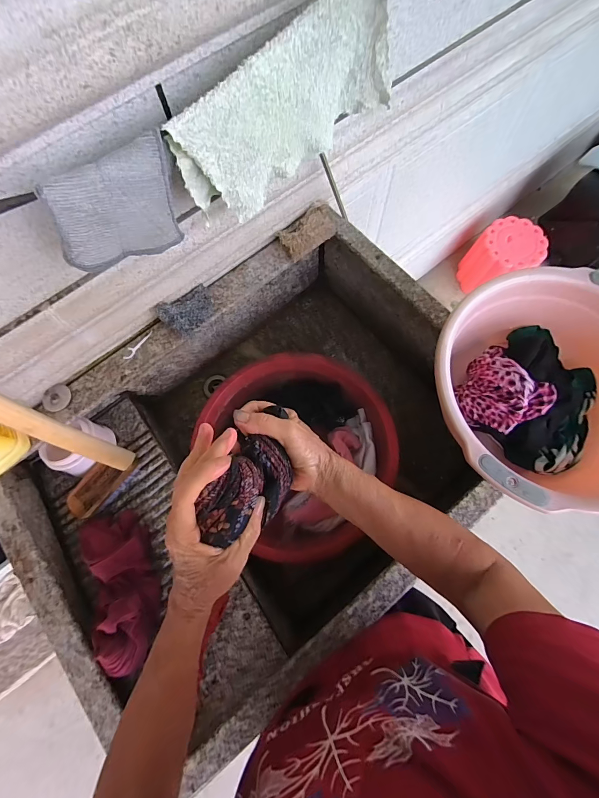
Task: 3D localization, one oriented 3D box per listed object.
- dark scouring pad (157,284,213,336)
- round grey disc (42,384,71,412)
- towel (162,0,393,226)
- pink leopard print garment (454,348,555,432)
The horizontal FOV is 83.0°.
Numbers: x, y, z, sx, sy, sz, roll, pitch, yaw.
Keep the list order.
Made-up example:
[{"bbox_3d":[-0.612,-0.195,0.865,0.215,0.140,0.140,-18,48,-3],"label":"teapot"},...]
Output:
[{"bbox_3d":[-0.193,-0.153,0.599,0.093,0.014,0.063,-35,110,-19],"label":"dark scouring pad"},{"bbox_3d":[-0.410,-0.001,0.572,0.042,0.011,0.045,-1,74,2],"label":"round grey disc"},{"bbox_3d":[-0.014,-0.334,0.402,0.283,0.160,0.036,-36,76,-8],"label":"towel"},{"bbox_3d":[0.280,-0.014,0.477,0.109,0.061,0.107,-1,74,2],"label":"pink leopard print garment"}]

